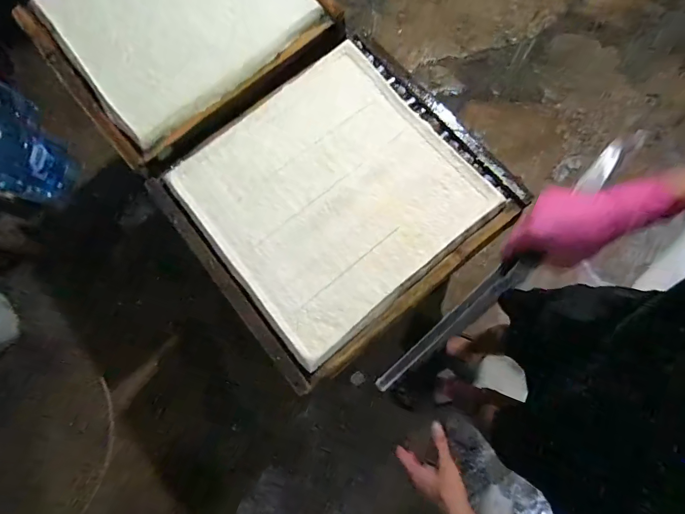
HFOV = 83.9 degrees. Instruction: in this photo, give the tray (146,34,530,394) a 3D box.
[{"bbox_3d":[-0.020,-0.124,0.750,0.554,0.057,0.556,-40,80,-4],"label":"tray"}]

